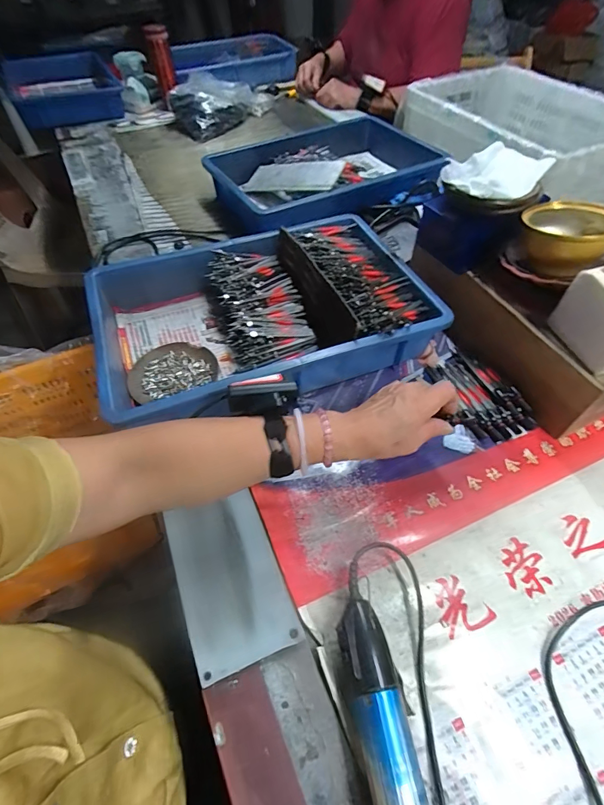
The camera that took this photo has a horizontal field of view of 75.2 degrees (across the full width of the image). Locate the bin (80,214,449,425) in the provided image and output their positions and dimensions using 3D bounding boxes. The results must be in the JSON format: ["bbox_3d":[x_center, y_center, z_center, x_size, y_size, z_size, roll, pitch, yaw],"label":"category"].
[{"bbox_3d":[-0.055,-0.127,0.551,0.423,0.080,0.287,-18,55,-13],"label":"bin"}]

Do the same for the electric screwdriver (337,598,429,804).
[{"bbox_3d":[0.066,0.283,0.276,0.042,0.040,0.214,-6,54,-5],"label":"electric screwdriver"}]

